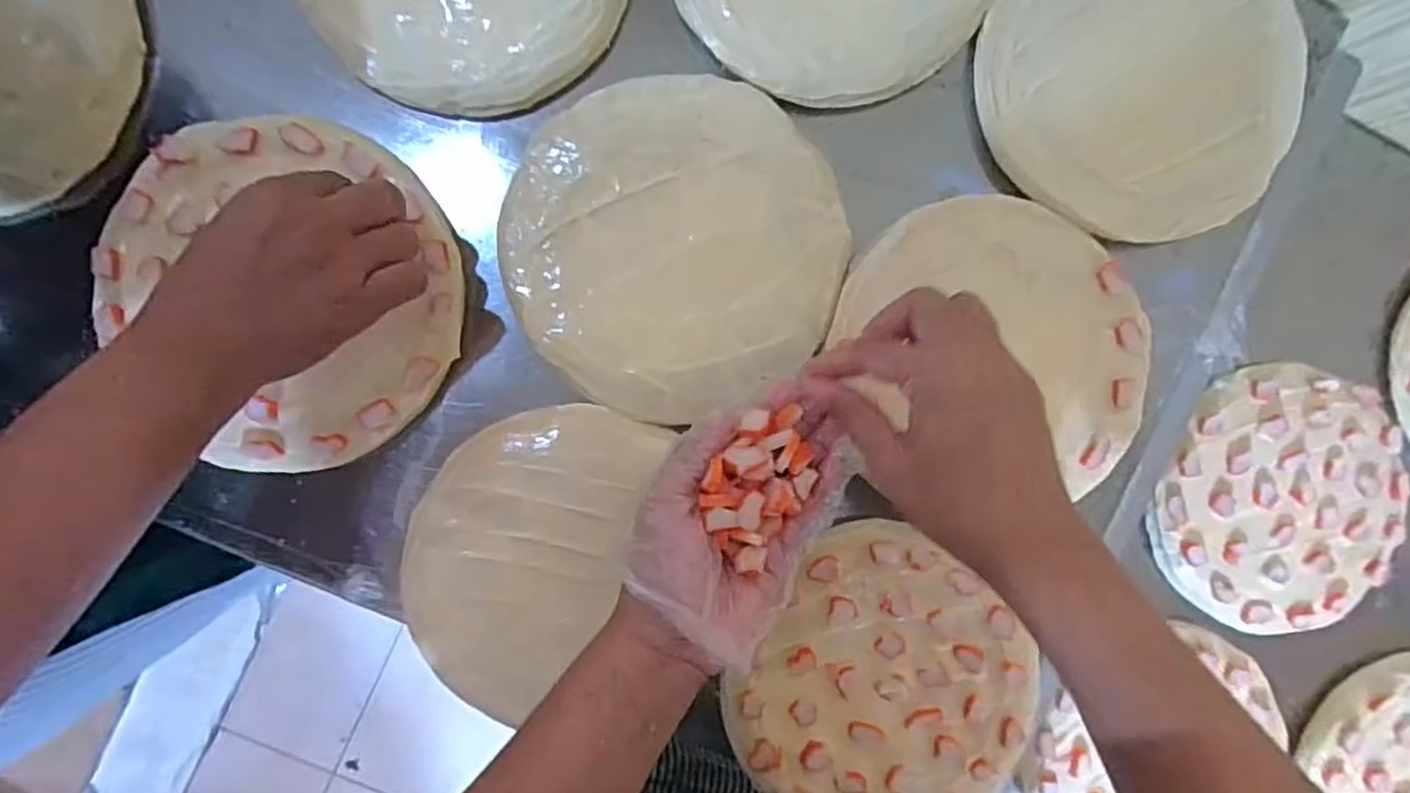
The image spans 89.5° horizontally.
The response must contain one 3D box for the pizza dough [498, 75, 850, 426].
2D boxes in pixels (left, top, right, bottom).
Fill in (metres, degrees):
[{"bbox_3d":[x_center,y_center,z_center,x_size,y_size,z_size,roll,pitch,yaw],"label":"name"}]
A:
[{"bbox_3d":[-0.016,-0.088,0.427,0.195,0.009,0.194,0,93,-3],"label":"pizza dough"}]

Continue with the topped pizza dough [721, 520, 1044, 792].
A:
[{"bbox_3d":[0.117,0.186,0.442,0.178,0.008,0.180,33,91,-4],"label":"topped pizza dough"}]

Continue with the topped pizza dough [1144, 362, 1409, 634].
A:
[{"bbox_3d":[0.436,0.077,0.531,0.182,0.010,0.195,18,92,-3],"label":"topped pizza dough"}]

